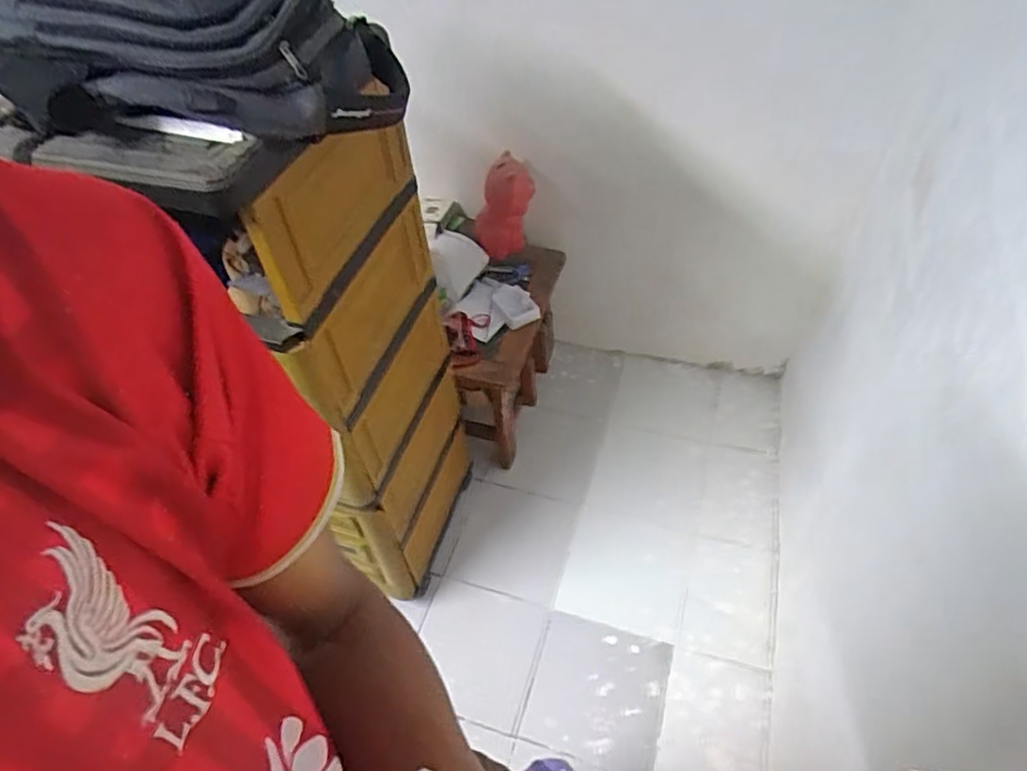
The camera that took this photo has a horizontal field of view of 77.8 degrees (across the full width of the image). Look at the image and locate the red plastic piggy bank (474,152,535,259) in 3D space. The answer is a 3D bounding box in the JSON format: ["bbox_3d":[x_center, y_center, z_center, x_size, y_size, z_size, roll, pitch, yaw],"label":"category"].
[{"bbox_3d":[-0.031,-0.489,1.727,0.160,0.298,0.104,-9,50,-3],"label":"red plastic piggy bank"}]

